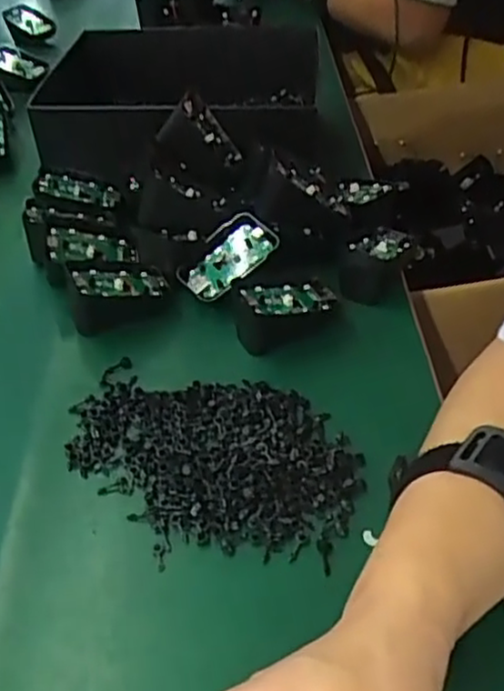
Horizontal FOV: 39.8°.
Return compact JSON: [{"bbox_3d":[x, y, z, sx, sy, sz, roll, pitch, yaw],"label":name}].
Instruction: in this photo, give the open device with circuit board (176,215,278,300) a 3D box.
[{"bbox_3d":[-0.018,-0.063,0.501,0.071,0.009,0.045,-45,66,-6],"label":"open device with circuit board"}]

